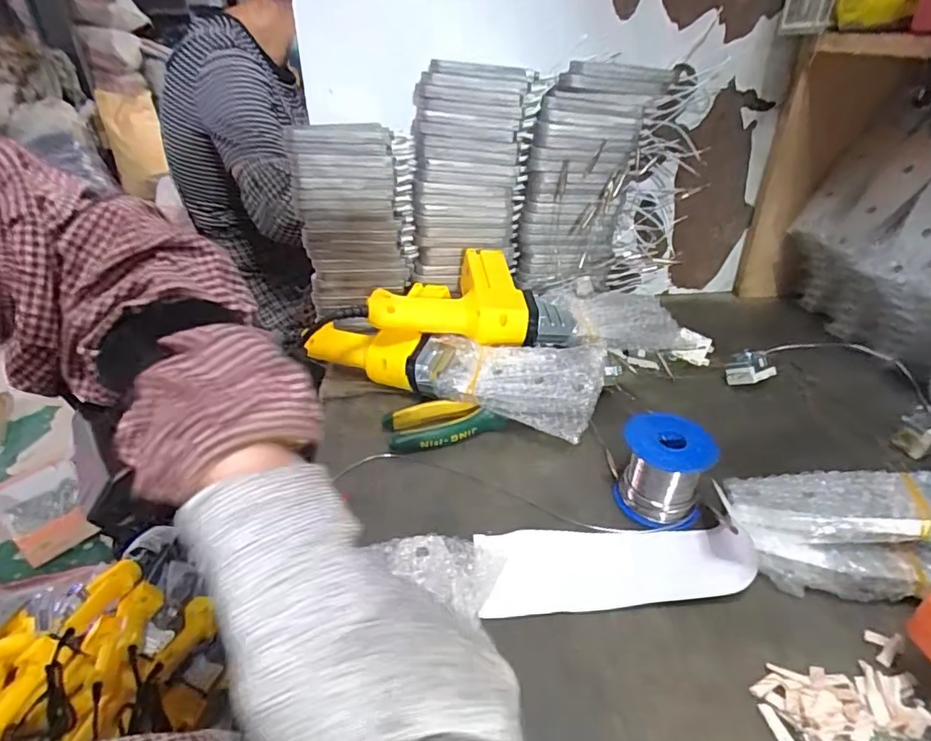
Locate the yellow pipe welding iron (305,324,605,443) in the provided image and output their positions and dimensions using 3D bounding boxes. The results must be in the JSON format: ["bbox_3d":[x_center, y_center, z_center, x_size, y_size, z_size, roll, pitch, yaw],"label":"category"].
[{"bbox_3d":[-0.021,-0.010,0.537,0.316,0.065,0.089,18,37,27],"label":"yellow pipe welding iron"}]

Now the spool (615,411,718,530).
[{"bbox_3d":[0.147,0.074,0.400,0.061,0.062,0.056,-1,33,0],"label":"spool"}]

